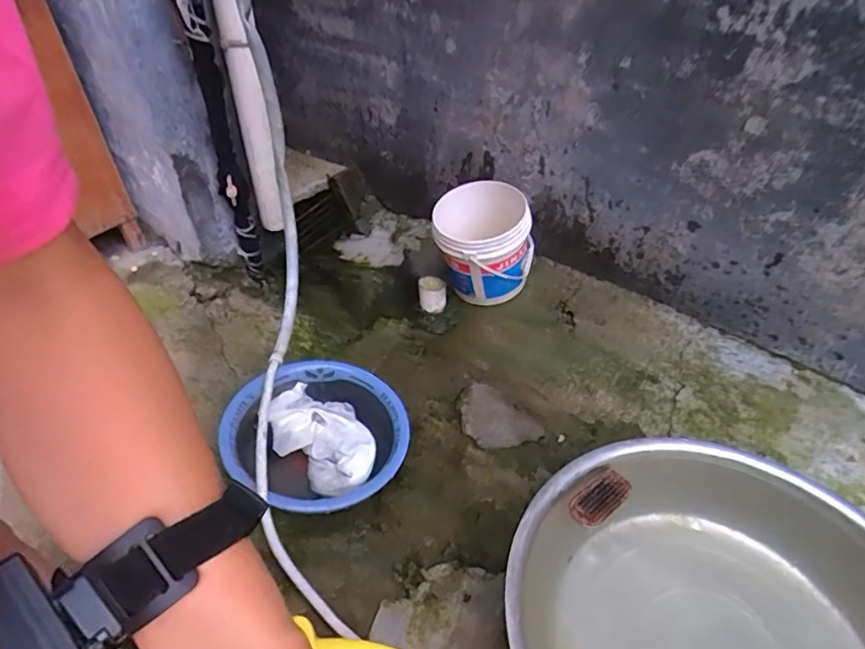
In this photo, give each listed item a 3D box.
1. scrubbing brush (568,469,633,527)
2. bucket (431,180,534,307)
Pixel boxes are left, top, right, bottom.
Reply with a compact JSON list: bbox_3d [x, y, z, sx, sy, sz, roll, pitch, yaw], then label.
[{"bbox_3d":[0.295,0.305,0.959,0.126,0.021,0.058,-24,46,-27],"label":"scrubbing brush"},{"bbox_3d":[0.138,-0.201,1.539,0.277,0.313,0.265,5,40,5],"label":"bucket"}]

